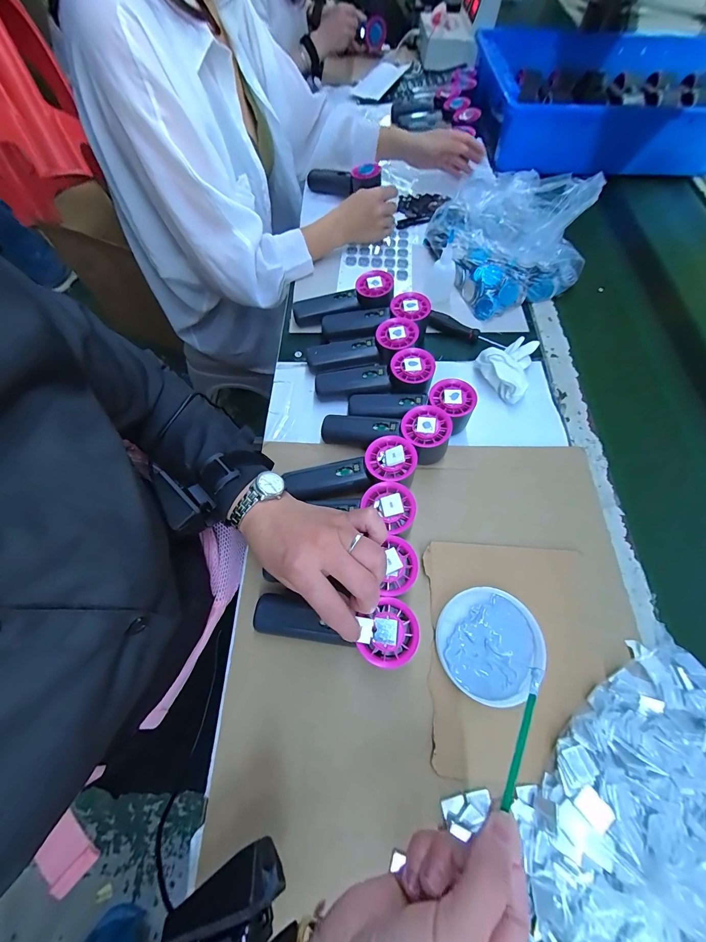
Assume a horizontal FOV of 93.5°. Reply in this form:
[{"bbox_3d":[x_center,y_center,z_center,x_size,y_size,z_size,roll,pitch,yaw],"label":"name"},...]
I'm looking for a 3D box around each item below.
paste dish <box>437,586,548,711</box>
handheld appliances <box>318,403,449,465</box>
[{"bbox_3d":[0.135,0.171,0.330,0.095,0.017,0.098,0,65,1],"label":"paste dish"},{"bbox_3d":[0.038,-0.048,0.411,0.152,0.057,0.055,10,65,6],"label":"handheld appliances"}]

